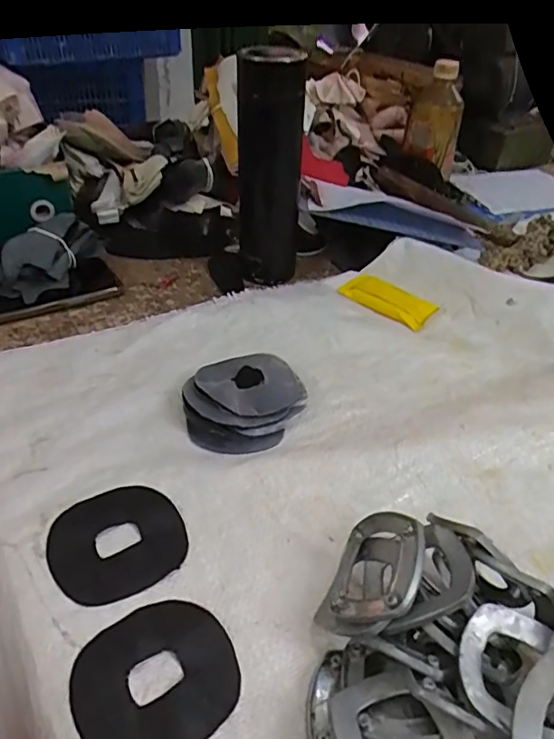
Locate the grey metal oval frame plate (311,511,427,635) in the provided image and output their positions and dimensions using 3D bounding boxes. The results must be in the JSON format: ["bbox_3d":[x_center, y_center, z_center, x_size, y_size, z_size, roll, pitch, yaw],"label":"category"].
[{"bbox_3d":[0.053,0.114,0.306,0.067,0.016,0.068,-16,37,54],"label":"grey metal oval frame plate"}]

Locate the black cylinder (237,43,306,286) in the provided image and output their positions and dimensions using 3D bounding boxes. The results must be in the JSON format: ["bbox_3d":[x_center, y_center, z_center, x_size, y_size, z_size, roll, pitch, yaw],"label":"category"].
[{"bbox_3d":[-0.008,-0.210,0.583,0.067,0.218,0.073,2,38,-2],"label":"black cylinder"}]

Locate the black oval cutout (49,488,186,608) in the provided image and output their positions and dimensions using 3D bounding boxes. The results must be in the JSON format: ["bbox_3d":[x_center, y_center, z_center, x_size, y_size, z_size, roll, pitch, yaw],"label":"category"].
[{"bbox_3d":[-0.100,0.108,0.348,0.081,0.004,0.075,-15,42,-23],"label":"black oval cutout"}]

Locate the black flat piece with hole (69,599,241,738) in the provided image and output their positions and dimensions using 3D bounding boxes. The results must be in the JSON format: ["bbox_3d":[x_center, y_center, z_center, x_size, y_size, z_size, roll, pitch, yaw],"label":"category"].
[{"bbox_3d":[-0.062,0.160,0.287,0.081,0.004,0.074,-23,47,-33],"label":"black flat piece with hole"}]

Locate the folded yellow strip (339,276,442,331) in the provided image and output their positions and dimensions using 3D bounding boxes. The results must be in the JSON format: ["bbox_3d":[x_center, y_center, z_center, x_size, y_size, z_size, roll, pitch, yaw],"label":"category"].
[{"bbox_3d":[0.115,-0.075,0.586,0.098,0.012,0.046,26,44,26],"label":"folded yellow strip"}]

